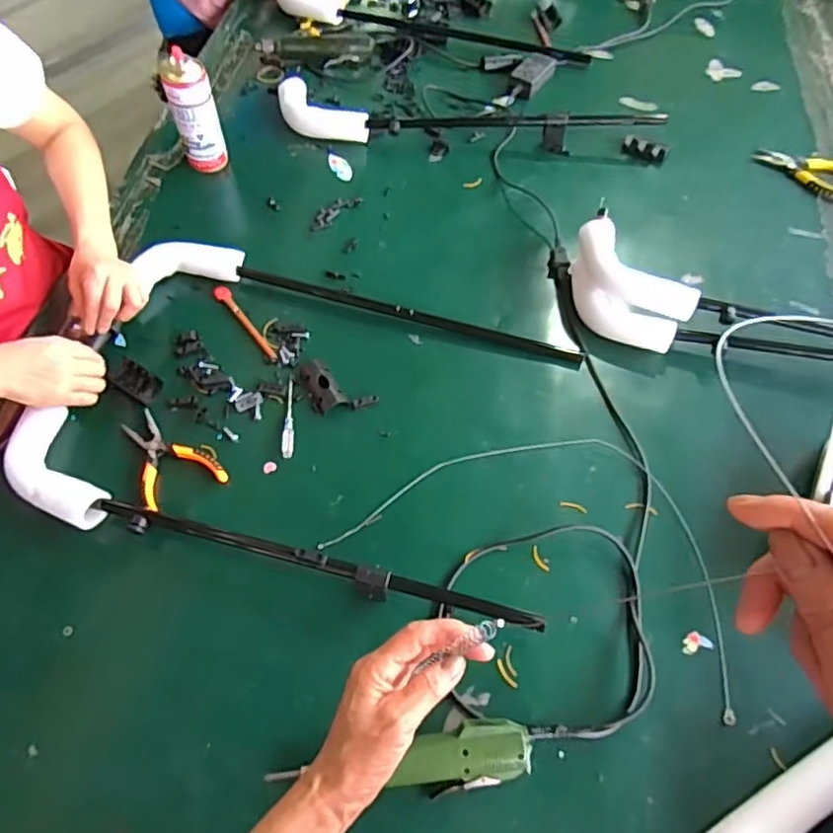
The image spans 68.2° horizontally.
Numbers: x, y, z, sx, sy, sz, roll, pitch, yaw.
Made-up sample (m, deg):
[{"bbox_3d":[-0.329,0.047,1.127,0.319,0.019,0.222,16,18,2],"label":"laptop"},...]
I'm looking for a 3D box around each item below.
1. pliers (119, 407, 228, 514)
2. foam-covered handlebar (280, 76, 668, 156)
[{"bbox_3d":[-0.311,0.046,0.769,0.096,0.016,0.137,-30,65,-17],"label":"pliers"},{"bbox_3d":[0.088,-0.539,1.083,0.666,0.062,0.131,3,60,0],"label":"foam-covered handlebar"}]

